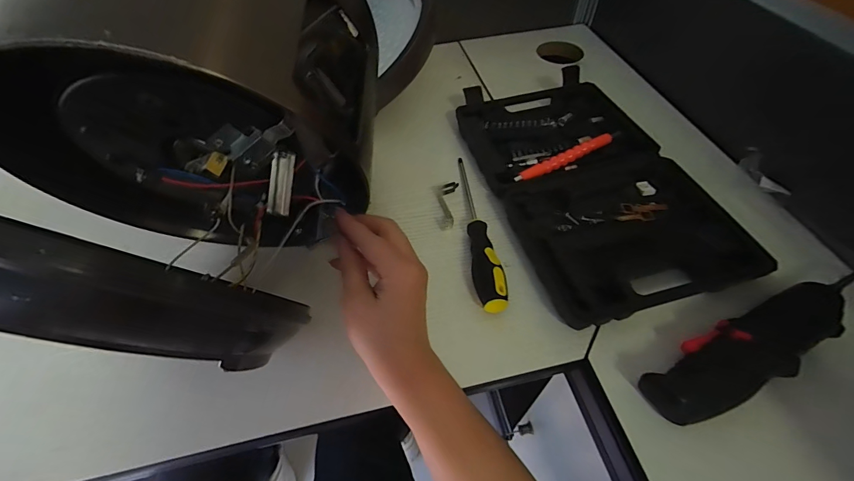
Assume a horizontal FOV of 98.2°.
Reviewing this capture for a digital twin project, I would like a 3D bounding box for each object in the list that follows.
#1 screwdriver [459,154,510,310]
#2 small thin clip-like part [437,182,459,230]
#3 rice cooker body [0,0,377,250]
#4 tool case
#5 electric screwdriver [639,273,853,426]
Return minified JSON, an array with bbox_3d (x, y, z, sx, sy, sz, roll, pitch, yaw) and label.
[{"bbox_3d":[0.055,-0.019,0.407,0.028,0.032,0.214,-4,53,-1],"label":"screwdriver"},{"bbox_3d":[0.022,-0.043,0.431,0.022,0.011,0.065,6,54,6],"label":"small thin clip-like part"},{"bbox_3d":[-0.167,-0.129,0.288,0.233,0.210,0.203,7,52,3],"label":"rice cooker body"},{"bbox_3d":[0.184,-0.087,0.442,0.223,0.030,0.365,-12,54,-7],"label":"tool case"},{"bbox_3d":[0.276,0.089,0.309,0.215,0.044,0.055,-19,55,-12],"label":"electric screwdriver"}]

